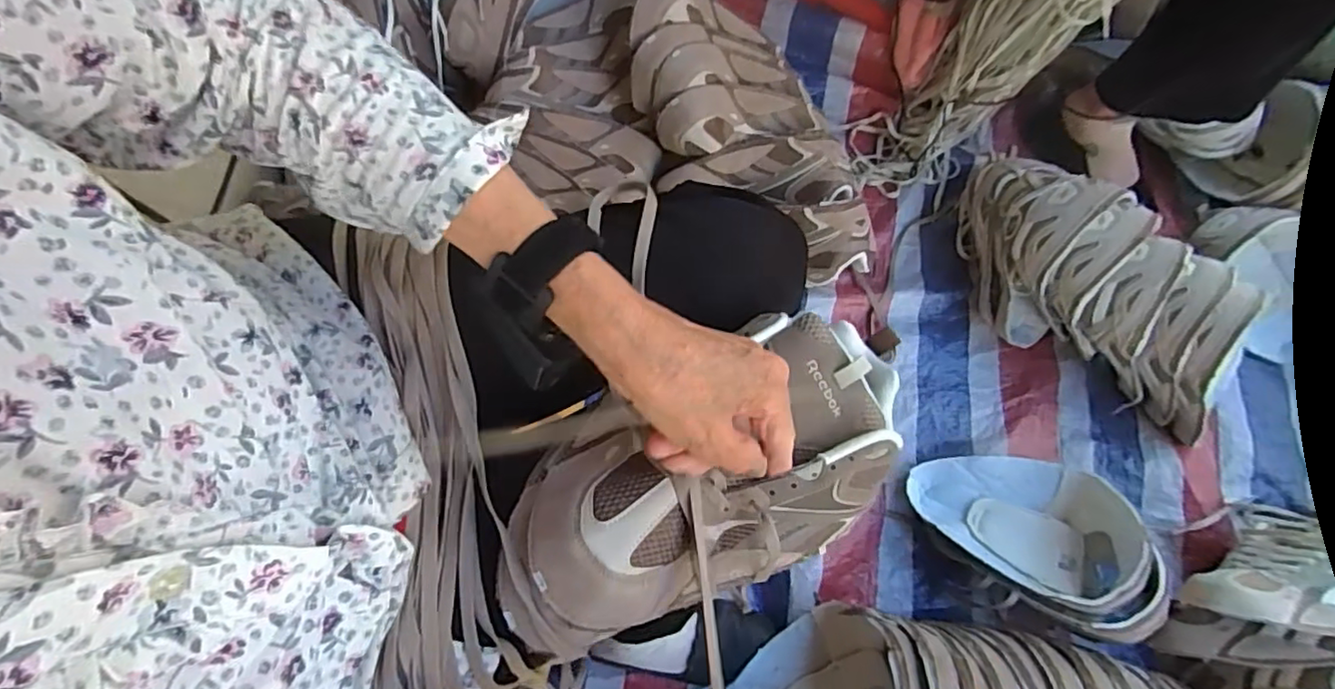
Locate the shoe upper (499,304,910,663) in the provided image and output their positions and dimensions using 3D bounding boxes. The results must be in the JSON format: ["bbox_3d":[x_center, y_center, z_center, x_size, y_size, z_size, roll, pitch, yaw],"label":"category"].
[{"bbox_3d":[0.022,0.089,0.375,0.255,0.080,0.133,-25,77,-13],"label":"shoe upper"}]

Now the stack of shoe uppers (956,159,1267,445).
[{"bbox_3d":[0.560,-0.063,0.800,0.177,0.187,0.435,-39,79,-11],"label":"stack of shoe uppers"}]

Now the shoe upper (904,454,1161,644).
[{"bbox_3d":[0.435,0.231,0.742,0.248,0.133,0.192,11,74,1],"label":"shoe upper"}]

